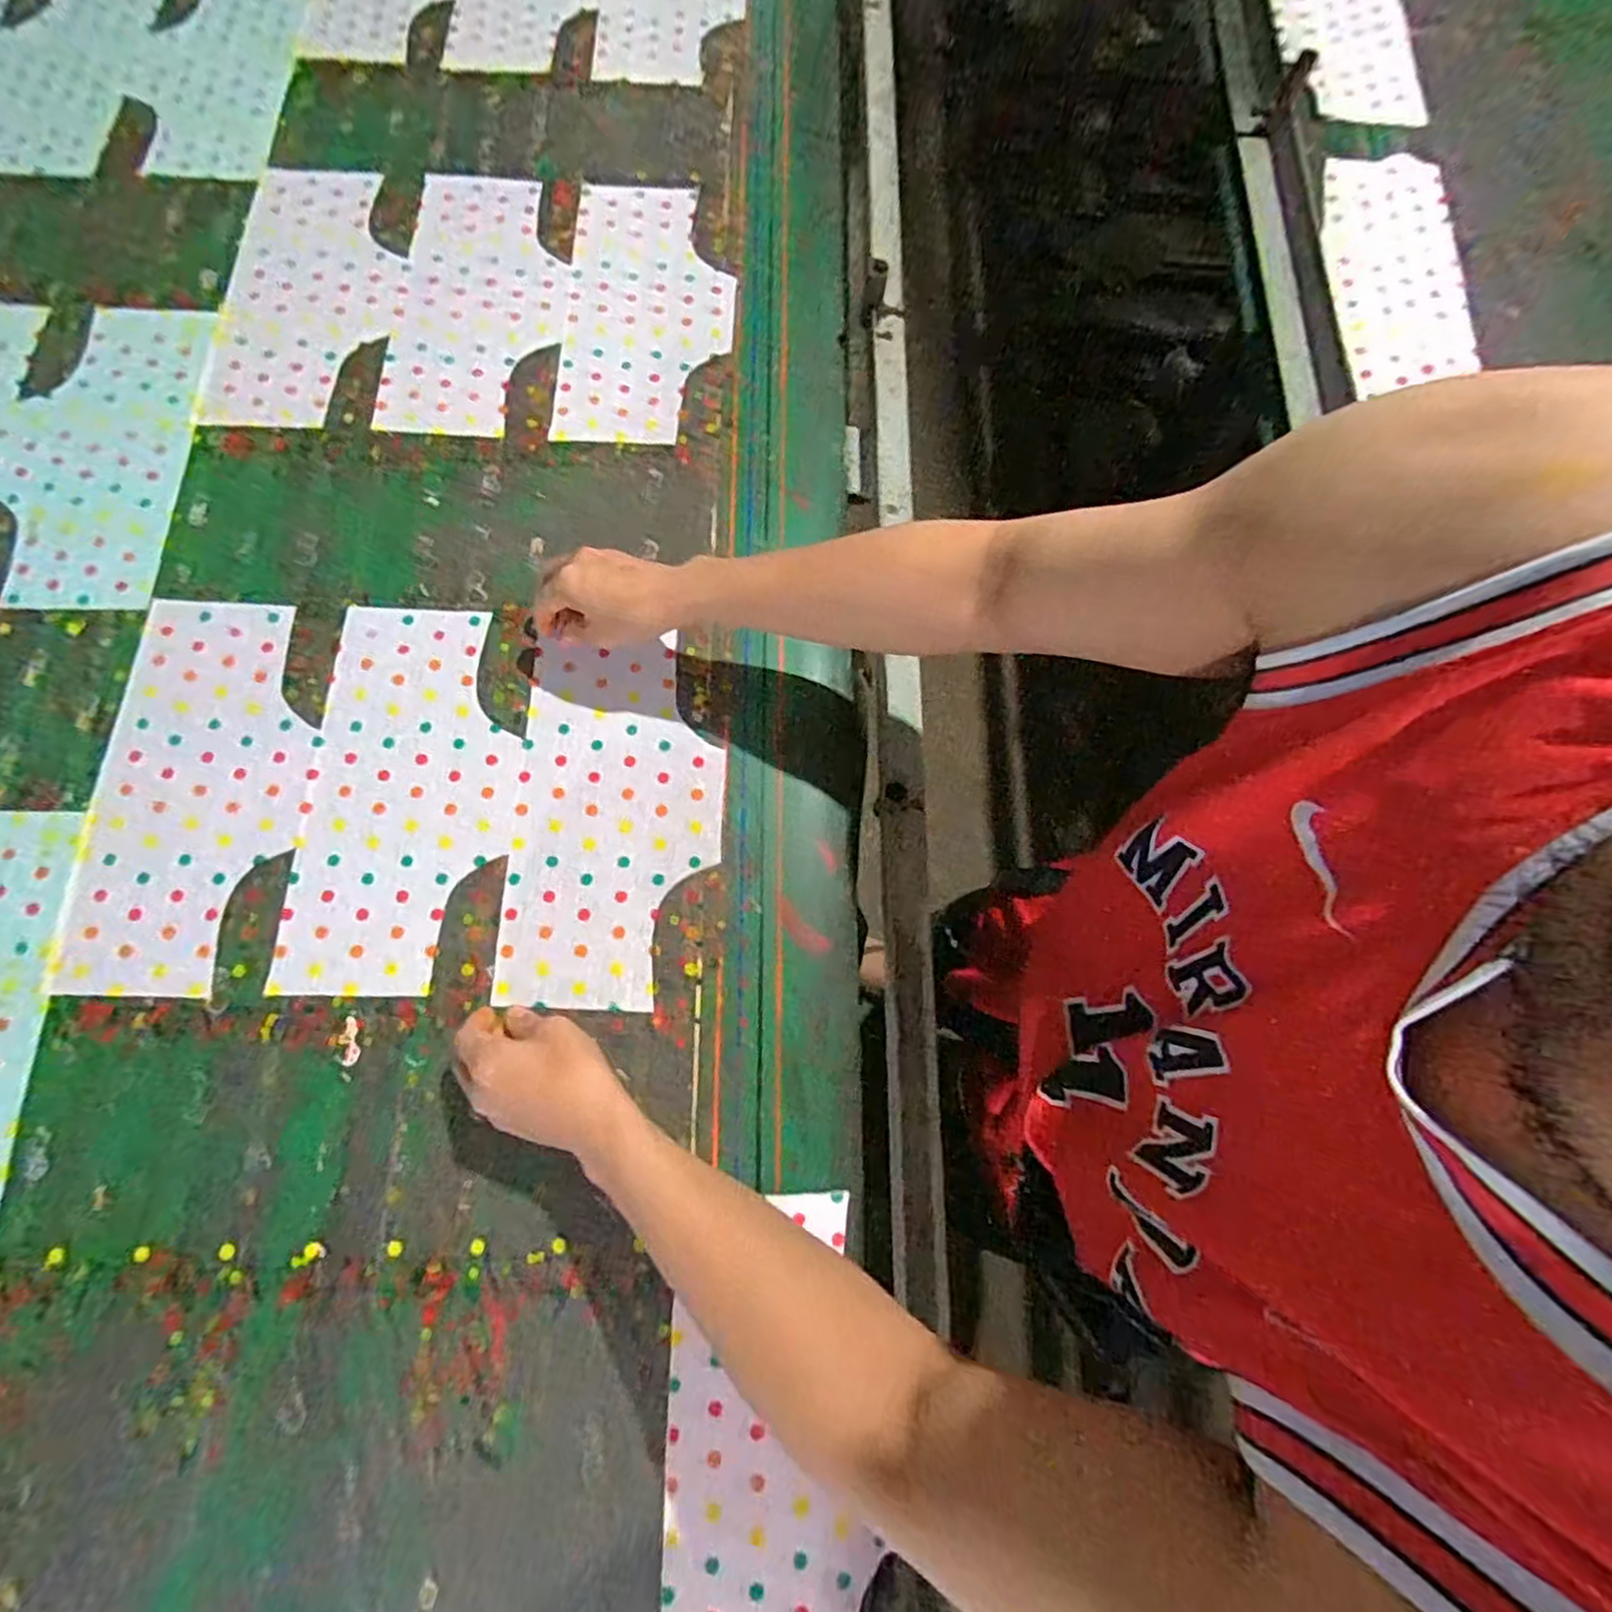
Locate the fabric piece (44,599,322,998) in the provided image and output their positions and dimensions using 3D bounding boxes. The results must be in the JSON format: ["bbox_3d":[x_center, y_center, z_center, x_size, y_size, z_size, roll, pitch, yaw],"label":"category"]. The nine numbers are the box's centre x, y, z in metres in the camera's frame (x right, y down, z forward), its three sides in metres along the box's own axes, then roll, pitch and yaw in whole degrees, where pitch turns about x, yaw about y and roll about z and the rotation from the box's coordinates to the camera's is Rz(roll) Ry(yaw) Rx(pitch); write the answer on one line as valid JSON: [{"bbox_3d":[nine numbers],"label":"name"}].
[{"bbox_3d":[-0.485,-0.016,0.575,0.160,0.005,0.320,2,75,-1],"label":"fabric piece"}]

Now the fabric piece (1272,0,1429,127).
[{"bbox_3d":[0.618,-0.920,0.827,0.145,0.016,0.337,9,70,0],"label":"fabric piece"}]

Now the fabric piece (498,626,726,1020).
[{"bbox_3d":[-0.154,0.008,0.584,0.164,0.006,0.298,2,75,-1],"label":"fabric piece"}]

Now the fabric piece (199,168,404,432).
[{"bbox_3d":[-0.487,-0.513,0.705,0.164,0.004,0.316,1,75,-2],"label":"fabric piece"}]

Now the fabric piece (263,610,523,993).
[{"bbox_3d":[-0.319,-0.014,0.580,0.161,0.004,0.317,3,75,-1],"label":"fabric piece"}]

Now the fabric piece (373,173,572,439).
[{"bbox_3d":[-0.322,-0.506,0.710,0.157,0.007,0.319,2,75,-1],"label":"fabric piece"}]

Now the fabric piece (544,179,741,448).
[{"bbox_3d":[-0.156,-0.502,0.714,0.164,0.009,0.317,1,75,-2],"label":"fabric piece"}]

